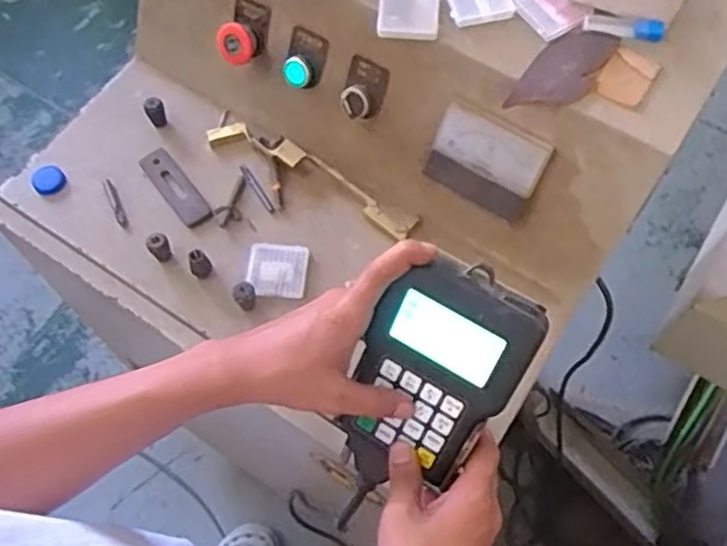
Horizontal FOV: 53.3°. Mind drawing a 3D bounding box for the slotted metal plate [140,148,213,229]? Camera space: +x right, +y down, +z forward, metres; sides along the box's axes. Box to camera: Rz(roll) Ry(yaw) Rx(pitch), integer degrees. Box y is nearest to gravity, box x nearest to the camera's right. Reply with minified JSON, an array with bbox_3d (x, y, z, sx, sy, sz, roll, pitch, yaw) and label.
[{"bbox_3d":[-0.188,-0.085,0.731,0.031,0.012,0.101,-35,69,-15],"label":"slotted metal plate"}]

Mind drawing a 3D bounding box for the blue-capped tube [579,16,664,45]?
[{"bbox_3d":[0.222,-0.211,0.619,0.066,0.015,0.014,12,65,7],"label":"blue-capped tube"}]

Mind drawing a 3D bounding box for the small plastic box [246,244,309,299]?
[{"bbox_3d":[-0.082,-0.003,0.689,0.054,0.011,0.054,5,65,3],"label":"small plastic box"}]

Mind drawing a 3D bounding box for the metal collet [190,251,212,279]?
[{"bbox_3d":[-0.153,-0.009,0.674,0.019,0.025,0.019,0,64,1],"label":"metal collet"}]

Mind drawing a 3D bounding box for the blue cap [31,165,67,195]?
[{"bbox_3d":[-0.318,-0.094,0.732,0.031,0.010,0.028,-34,68,-14],"label":"blue cap"}]

